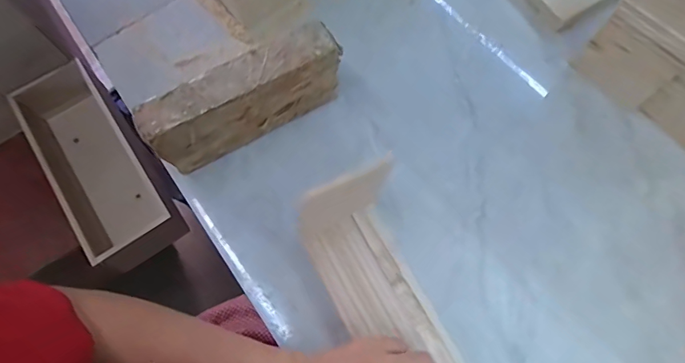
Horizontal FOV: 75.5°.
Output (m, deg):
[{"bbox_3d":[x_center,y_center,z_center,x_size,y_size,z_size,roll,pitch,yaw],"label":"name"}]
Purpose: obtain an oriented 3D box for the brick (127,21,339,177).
[{"bbox_3d":[-0.099,-0.084,0.472,0.203,0.108,0.044,-28,73,-7],"label":"brick"}]

